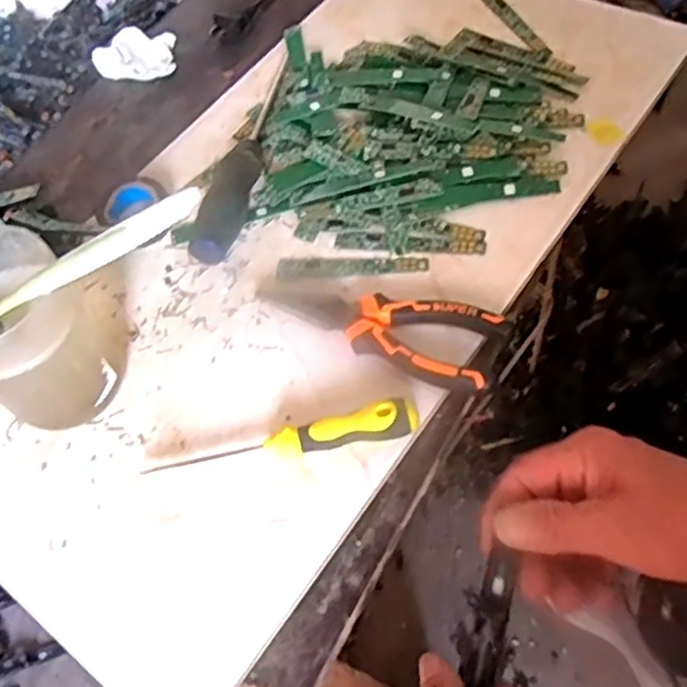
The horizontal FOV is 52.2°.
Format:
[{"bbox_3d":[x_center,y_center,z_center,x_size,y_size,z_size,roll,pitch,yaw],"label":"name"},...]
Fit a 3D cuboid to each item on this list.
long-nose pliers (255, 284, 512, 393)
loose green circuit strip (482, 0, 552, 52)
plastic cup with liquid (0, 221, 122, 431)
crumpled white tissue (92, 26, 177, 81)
[{"bbox_3d":[0.017,-0.009,0.425,0.152,0.020,0.050,11,60,16],"label":"long-nose pliers"},{"bbox_3d":[0.139,-0.264,0.574,0.014,0.005,0.092,-25,57,-7],"label":"loose green circuit strip"},{"bbox_3d":[-0.181,-0.005,0.397,0.073,0.102,0.074,-4,57,6],"label":"plastic cup with liquid"},{"bbox_3d":[-0.183,-0.255,0.615,0.068,0.021,0.049,-11,57,2],"label":"crumpled white tissue"}]

